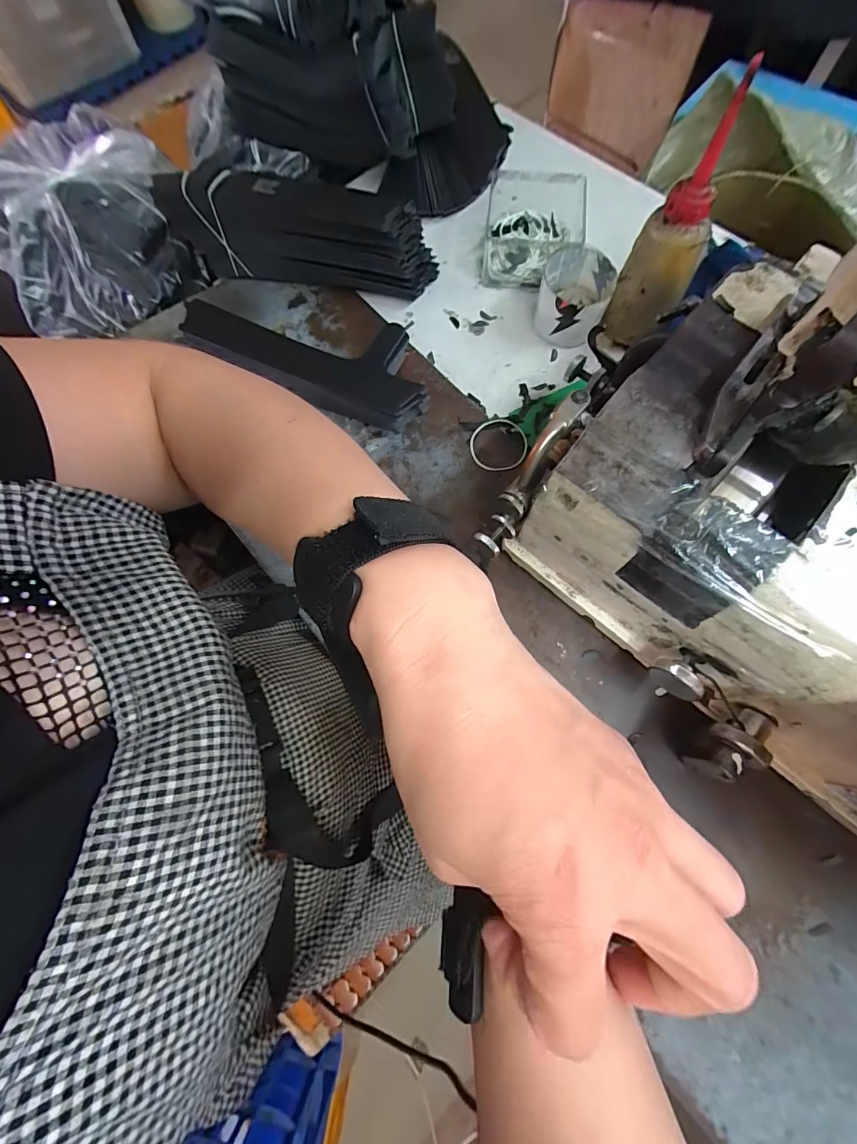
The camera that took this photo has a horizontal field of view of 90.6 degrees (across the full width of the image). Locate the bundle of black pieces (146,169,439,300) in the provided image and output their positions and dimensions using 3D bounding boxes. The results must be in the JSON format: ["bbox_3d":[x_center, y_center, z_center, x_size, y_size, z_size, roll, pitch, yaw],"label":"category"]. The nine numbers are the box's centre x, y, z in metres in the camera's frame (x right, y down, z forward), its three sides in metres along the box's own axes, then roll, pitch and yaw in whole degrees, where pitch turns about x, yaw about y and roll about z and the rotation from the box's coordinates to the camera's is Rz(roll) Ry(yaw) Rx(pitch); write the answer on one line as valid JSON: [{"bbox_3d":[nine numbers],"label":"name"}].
[{"bbox_3d":[-0.126,-0.340,0.430,0.264,0.101,0.053,8,73,5],"label":"bundle of black pieces"}]

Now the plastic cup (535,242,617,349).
[{"bbox_3d":[0.145,-0.274,0.426,0.065,0.055,0.073,20,74,8],"label":"plastic cup"}]

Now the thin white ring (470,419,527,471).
[{"bbox_3d":[0.068,-0.124,0.408,0.053,0.004,0.055,-1,72,2],"label":"thin white ring"}]

